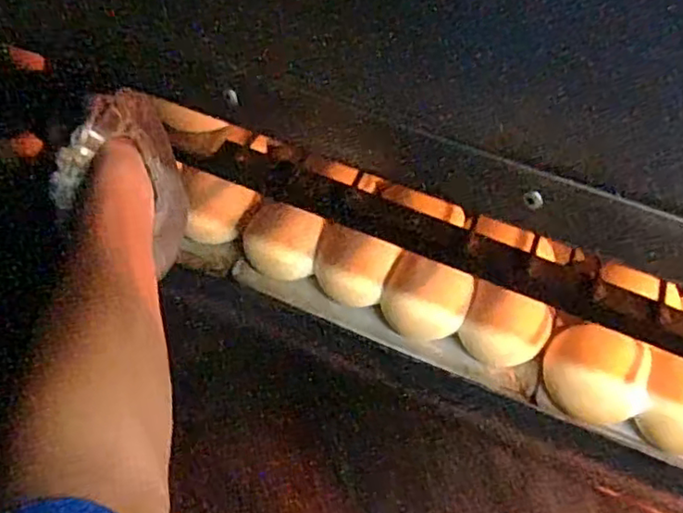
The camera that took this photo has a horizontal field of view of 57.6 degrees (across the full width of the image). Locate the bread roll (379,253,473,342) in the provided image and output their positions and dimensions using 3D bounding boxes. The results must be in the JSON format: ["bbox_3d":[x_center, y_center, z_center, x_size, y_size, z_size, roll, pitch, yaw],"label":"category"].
[{"bbox_3d":[0.084,0.043,0.623,0.083,0.070,0.051,19,51,10],"label":"bread roll"}]

